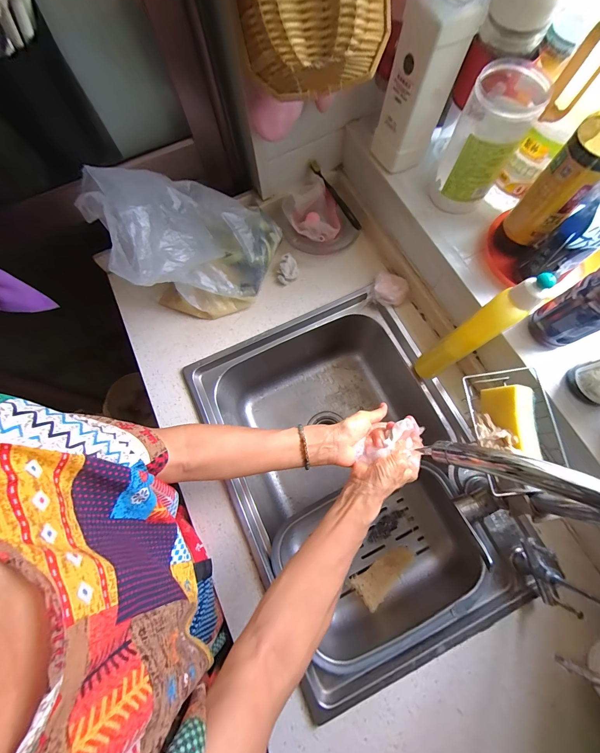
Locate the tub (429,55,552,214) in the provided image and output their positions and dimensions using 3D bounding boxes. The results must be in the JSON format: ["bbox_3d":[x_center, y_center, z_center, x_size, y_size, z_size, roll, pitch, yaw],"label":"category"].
[{"bbox_3d":[0.292,-0.371,0.479,0.091,0.173,0.119,23,76,6],"label":"tub"}]

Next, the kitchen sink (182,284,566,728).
[{"bbox_3d":[0.108,0.181,0.646,0.473,0.254,0.616,-25,76,-7],"label":"kitchen sink"}]

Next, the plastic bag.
[{"bbox_3d":[-0.191,-0.237,0.545,0.306,0.245,0.186,-16,75,-4],"label":"plastic bag"}]

